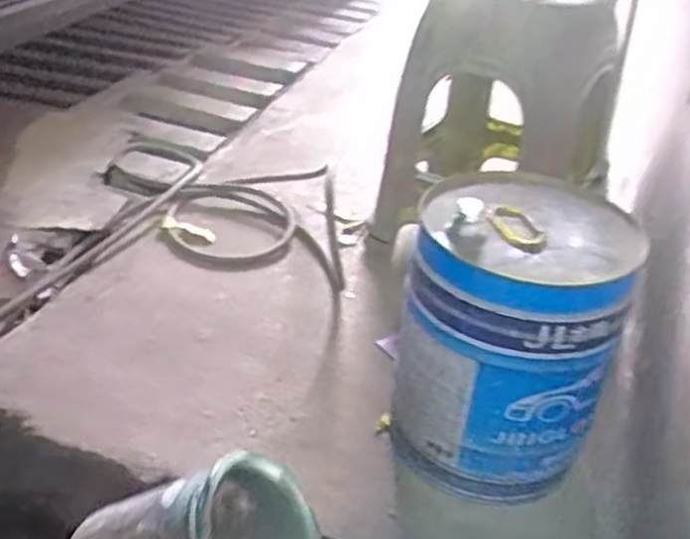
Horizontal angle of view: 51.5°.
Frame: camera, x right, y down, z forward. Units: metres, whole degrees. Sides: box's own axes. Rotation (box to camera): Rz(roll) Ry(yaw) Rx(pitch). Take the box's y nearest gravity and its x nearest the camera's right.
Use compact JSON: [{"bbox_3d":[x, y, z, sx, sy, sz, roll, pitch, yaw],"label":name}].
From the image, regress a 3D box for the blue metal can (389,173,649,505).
[{"bbox_3d":[0.209,0.088,0.915,0.240,0.349,0.240,3,33,-2],"label":"blue metal can"}]

